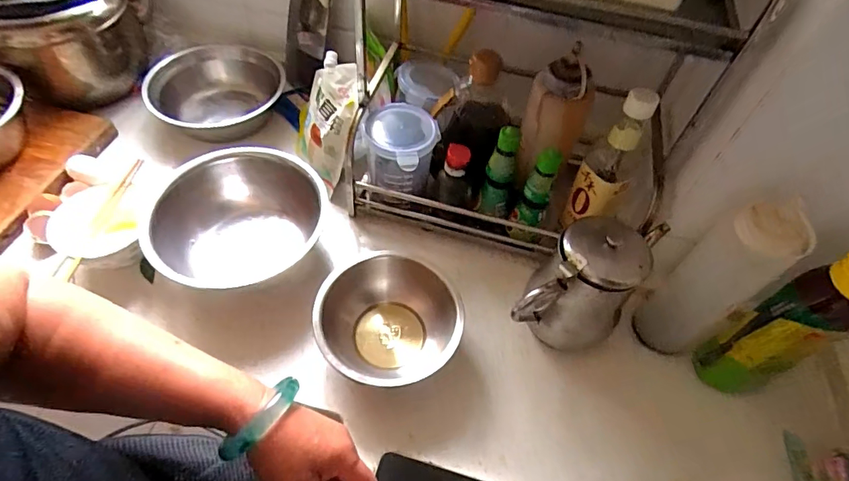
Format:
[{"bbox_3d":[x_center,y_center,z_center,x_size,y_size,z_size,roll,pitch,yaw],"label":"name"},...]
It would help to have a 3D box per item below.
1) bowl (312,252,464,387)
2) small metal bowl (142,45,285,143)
[{"bbox_3d":[-0.048,0.110,0.581,0.160,0.086,0.170,2,53,-3],"label":"bowl"},{"bbox_3d":[-0.357,-0.251,0.811,0.214,0.075,0.198,2,53,-3],"label":"small metal bowl"}]

